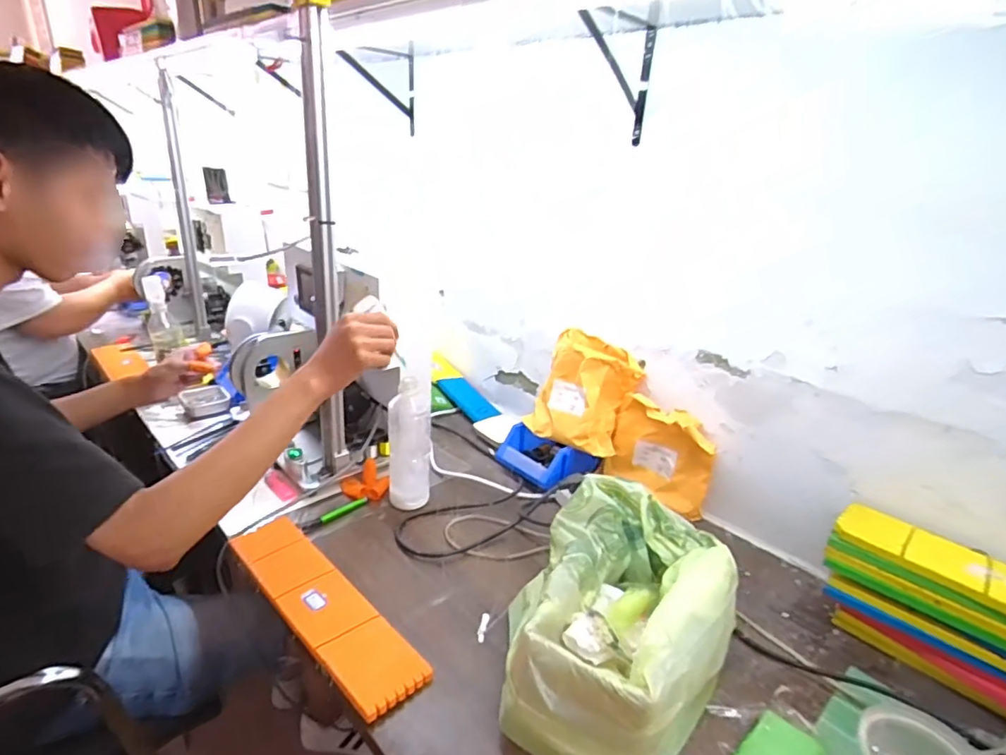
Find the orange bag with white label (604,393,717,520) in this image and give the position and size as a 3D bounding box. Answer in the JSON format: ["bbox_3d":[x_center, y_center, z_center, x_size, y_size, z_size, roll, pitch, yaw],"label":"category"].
[{"bbox_3d":[0.256,0.123,0.885,0.167,0.152,0.042,20,27,35],"label":"orange bag with white label"}]

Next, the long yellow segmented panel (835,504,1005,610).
[{"bbox_3d":[0.499,0.204,0.610,0.075,0.019,0.208,-16,29,-40],"label":"long yellow segmented panel"}]

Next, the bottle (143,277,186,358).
[{"bbox_3d":[-0.770,-0.140,1.233,0.068,0.168,0.059,-9,25,-28],"label":"bottle"}]

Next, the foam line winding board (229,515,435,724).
[{"bbox_3d":[-0.221,0.274,0.661,0.085,0.028,0.332,-17,30,-42],"label":"foam line winding board"}]

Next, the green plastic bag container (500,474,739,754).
[{"bbox_3d":[0.127,0.259,0.602,0.232,0.135,0.307,13,24,22],"label":"green plastic bag container"}]

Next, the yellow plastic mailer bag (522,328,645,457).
[{"bbox_3d":[0.141,0.024,0.937,0.119,0.157,0.167,-14,28,-38],"label":"yellow plastic mailer bag"}]

